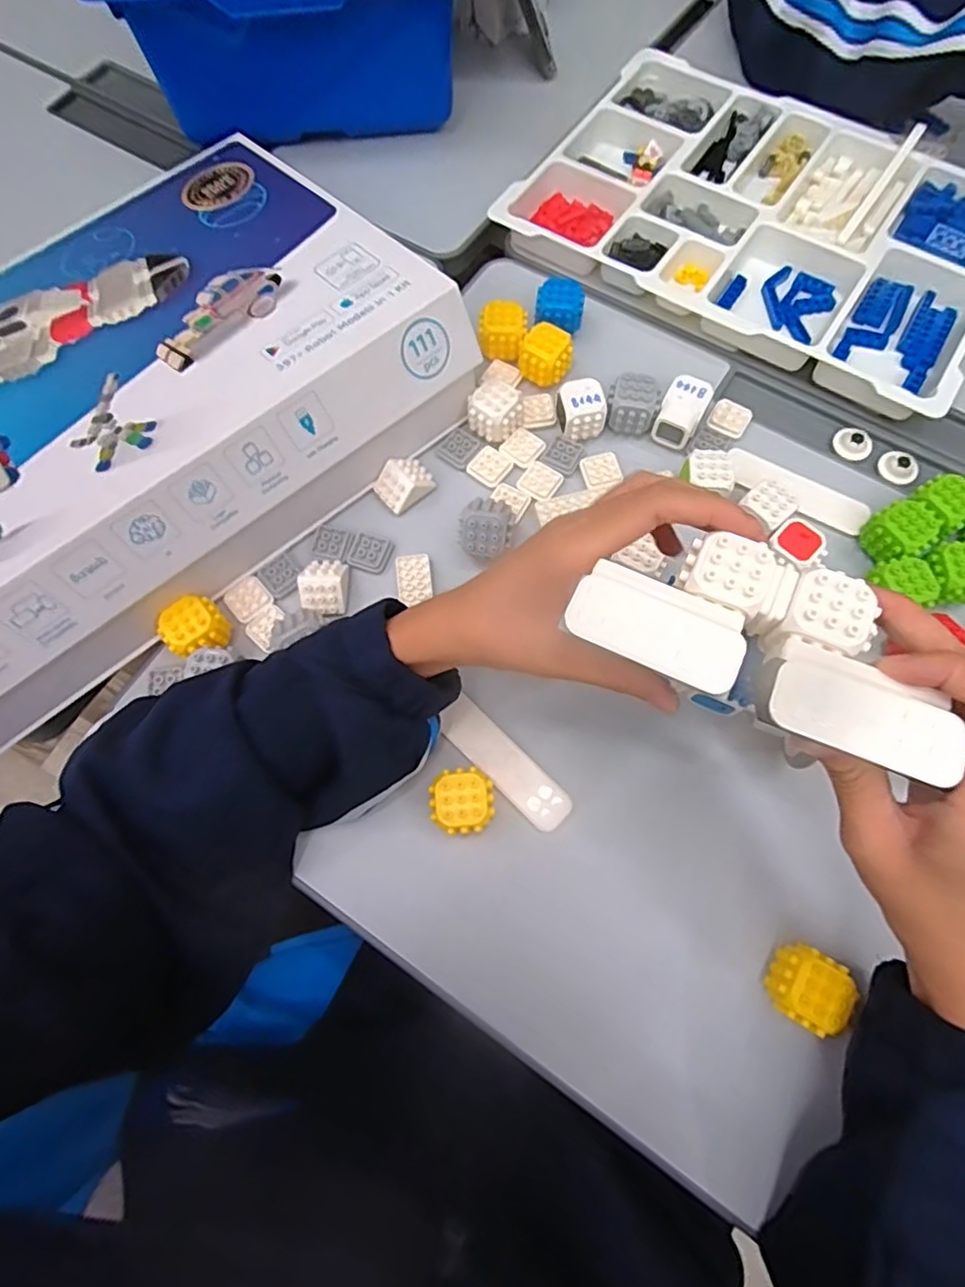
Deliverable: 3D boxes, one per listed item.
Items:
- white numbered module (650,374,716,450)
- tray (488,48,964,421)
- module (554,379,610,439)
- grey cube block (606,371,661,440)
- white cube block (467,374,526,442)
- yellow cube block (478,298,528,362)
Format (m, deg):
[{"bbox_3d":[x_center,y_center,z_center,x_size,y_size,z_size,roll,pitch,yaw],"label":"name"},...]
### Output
[{"bbox_3d":[0.145,-0.167,0.440,0.029,0.031,0.040,27,74,11],"label":"white numbered module"},{"bbox_3d":[0.233,-0.353,0.503,0.377,0.034,0.265,32,76,13],"label":"tray"},{"bbox_3d":[0.074,-0.171,0.442,0.037,0.026,0.032,-3,71,2],"label":"module"},{"bbox_3d":[0.110,-0.175,0.444,0.035,0.028,0.031,12,72,7],"label":"grey cube block"},{"bbox_3d":[0.009,-0.171,0.443,0.033,0.026,0.033,37,77,14],"label":"white cube block"},{"bbox_3d":[0.016,-0.241,0.463,0.035,0.031,0.028,2,71,4],"label":"yellow cube block"}]

